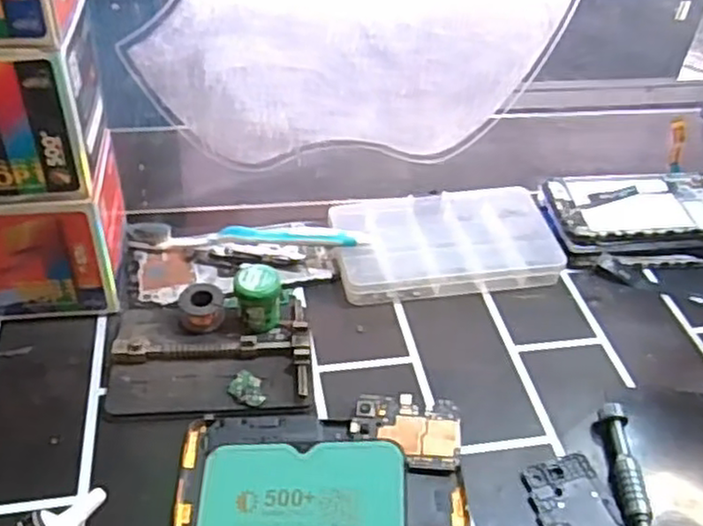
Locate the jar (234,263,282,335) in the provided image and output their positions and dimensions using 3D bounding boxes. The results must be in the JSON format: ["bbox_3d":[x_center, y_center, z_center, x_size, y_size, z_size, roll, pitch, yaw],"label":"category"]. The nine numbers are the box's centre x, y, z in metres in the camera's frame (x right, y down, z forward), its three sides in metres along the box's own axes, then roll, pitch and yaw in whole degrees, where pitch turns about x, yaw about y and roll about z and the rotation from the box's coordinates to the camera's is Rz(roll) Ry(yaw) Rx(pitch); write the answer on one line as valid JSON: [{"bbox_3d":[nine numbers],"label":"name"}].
[{"bbox_3d":[-0.063,0.027,0.482,0.030,0.044,0.029,2,42,-2],"label":"jar"}]

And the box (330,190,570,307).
[{"bbox_3d":[0.073,-0.018,0.568,0.171,0.024,0.101,-5,43,-10],"label":"box"}]

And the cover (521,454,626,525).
[{"bbox_3d":[0.129,0.142,0.404,0.045,0.004,0.065,-8,43,-13],"label":"cover"}]

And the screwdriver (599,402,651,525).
[{"bbox_3d":[0.164,0.131,0.411,0.013,0.018,0.112,4,42,-1],"label":"screwdriver"}]

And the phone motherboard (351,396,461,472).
[{"bbox_3d":[0.034,0.102,0.430,0.065,0.005,0.044,5,52,6],"label":"phone motherboard"}]

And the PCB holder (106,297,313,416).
[{"bbox_3d":[-0.093,0.058,0.467,0.127,0.019,0.092,-1,42,-6],"label":"PCB holder"}]

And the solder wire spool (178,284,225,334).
[{"bbox_3d":[-0.104,0.031,0.488,0.030,0.024,0.025,-9,44,-14],"label":"solder wire spool"}]

